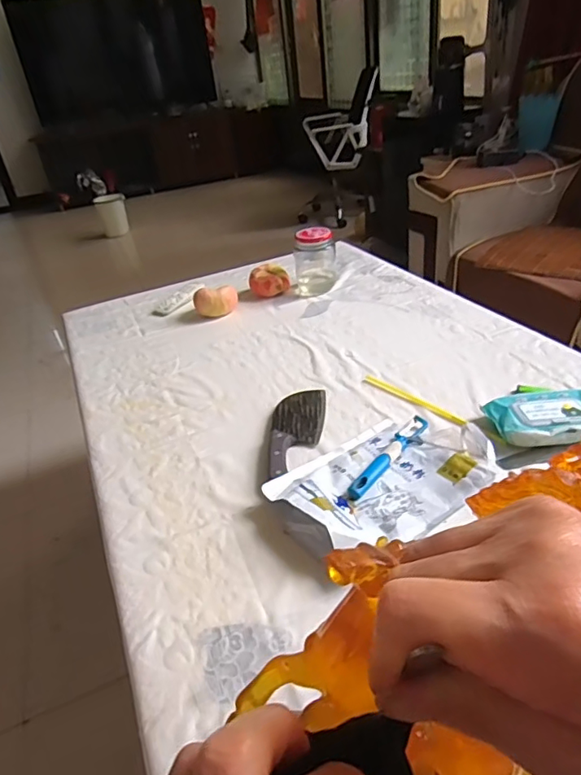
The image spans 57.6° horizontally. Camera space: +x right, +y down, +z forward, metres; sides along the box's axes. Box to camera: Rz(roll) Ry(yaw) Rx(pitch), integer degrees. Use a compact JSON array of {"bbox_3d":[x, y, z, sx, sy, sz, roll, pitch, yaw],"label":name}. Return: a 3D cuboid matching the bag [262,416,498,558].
[{"bbox_3d":[0.118,0.107,0.672,0.272,0.043,0.179,-26,37,-27],"label":"bag"}]

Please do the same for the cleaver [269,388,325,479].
[{"bbox_3d":[0.010,0.060,0.791,0.074,0.022,0.227,-2,33,8],"label":"cleaver"}]

